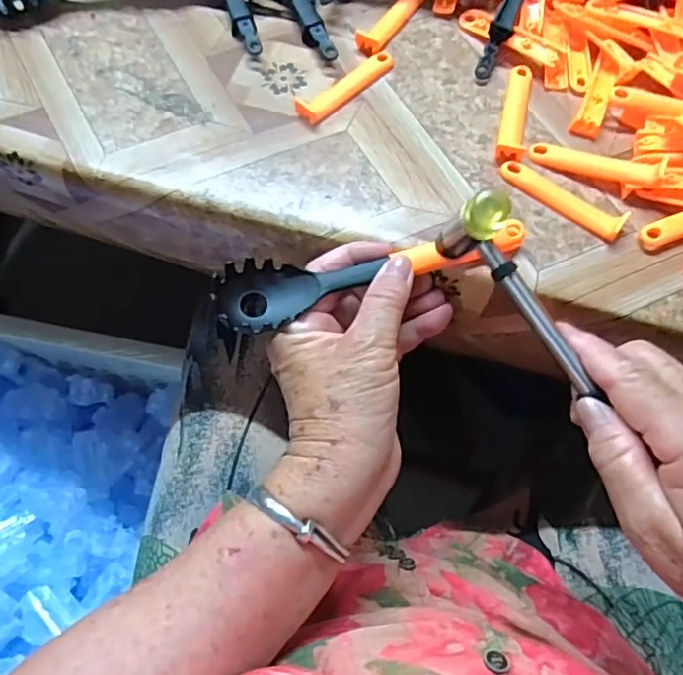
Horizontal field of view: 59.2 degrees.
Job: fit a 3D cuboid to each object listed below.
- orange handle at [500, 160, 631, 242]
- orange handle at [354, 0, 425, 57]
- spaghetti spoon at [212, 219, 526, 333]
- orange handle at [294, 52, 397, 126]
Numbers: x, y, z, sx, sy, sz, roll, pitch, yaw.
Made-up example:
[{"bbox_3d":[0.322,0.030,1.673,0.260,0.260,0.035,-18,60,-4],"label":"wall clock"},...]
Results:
[{"bbox_3d":[0.126,-0.081,0.346,0.075,0.010,0.016,35,71,12],"label":"orange handle"},{"bbox_3d":[0.036,-0.214,0.399,0.019,0.008,0.076,36,71,12],"label":"orange handle"},{"bbox_3d":[0.019,-0.033,0.314,0.169,0.025,0.038,-11,68,-4],"label":"spaghetti spoon"},{"bbox_3d":[0.005,-0.159,0.379,0.076,0.009,0.018,-38,74,-16],"label":"orange handle"}]

